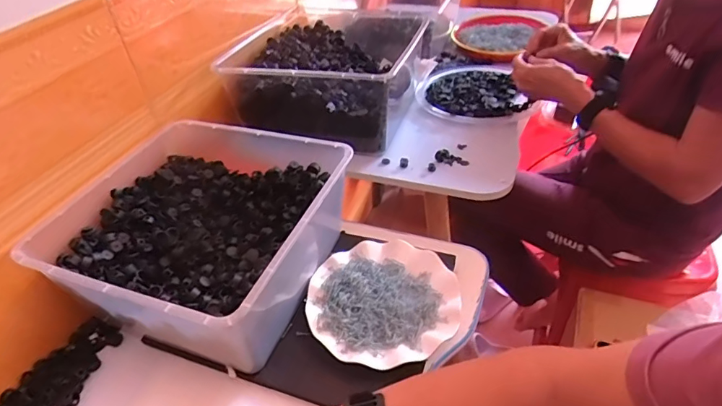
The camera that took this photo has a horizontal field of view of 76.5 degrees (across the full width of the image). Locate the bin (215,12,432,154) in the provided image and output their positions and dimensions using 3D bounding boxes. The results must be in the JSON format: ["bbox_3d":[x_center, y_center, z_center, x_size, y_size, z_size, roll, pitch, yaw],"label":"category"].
[{"bbox_3d":[-0.041,-0.277,0.875,0.284,0.141,0.437,8,42,16],"label":"bin"}]

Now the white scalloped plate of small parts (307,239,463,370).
[{"bbox_3d":[0.031,0.124,0.571,0.181,0.037,0.175,-3,40,3],"label":"white scalloped plate of small parts"}]

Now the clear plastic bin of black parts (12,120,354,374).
[{"bbox_3d":[-0.191,0.048,0.601,0.295,0.153,0.300,10,43,17],"label":"clear plastic bin of black parts"}]

